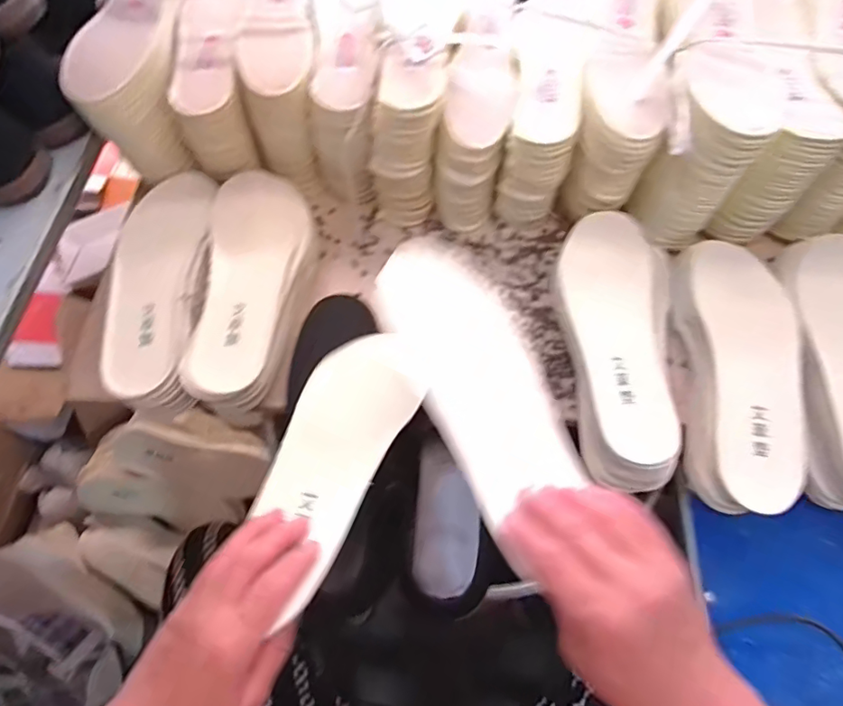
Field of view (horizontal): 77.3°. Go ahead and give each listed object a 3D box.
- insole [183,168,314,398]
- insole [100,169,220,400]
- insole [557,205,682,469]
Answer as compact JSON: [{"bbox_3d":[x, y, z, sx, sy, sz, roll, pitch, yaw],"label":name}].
[{"bbox_3d":[-0.161,-0.077,0.494,0.091,0.004,0.249,1,64,1],"label":"insole"},{"bbox_3d":[-0.255,-0.072,0.496,0.087,0.013,0.241,1,64,1],"label":"insole"},{"bbox_3d":[0.172,-0.028,0.475,0.079,0.010,0.251,2,64,2],"label":"insole"}]

